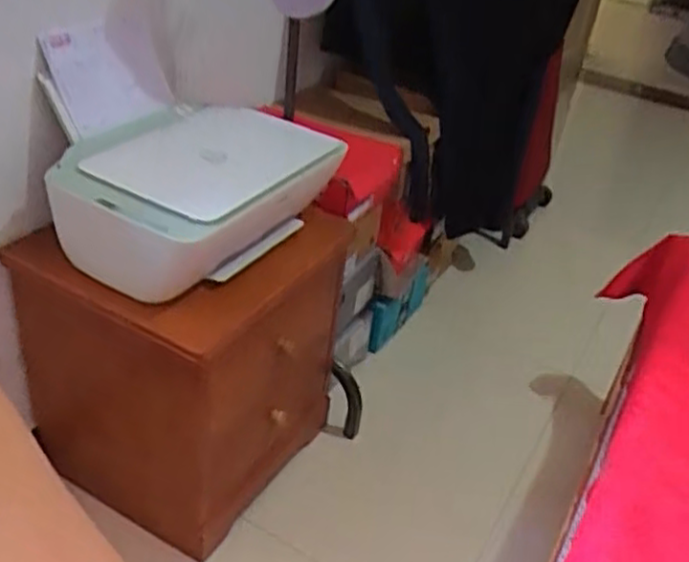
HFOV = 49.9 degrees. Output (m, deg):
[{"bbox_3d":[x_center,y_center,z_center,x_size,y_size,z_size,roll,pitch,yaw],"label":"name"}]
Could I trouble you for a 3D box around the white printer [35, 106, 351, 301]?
[{"bbox_3d":[-0.223,-0.147,1.210,0.307,0.159,0.440,25,37,25],"label":"white printer"}]

